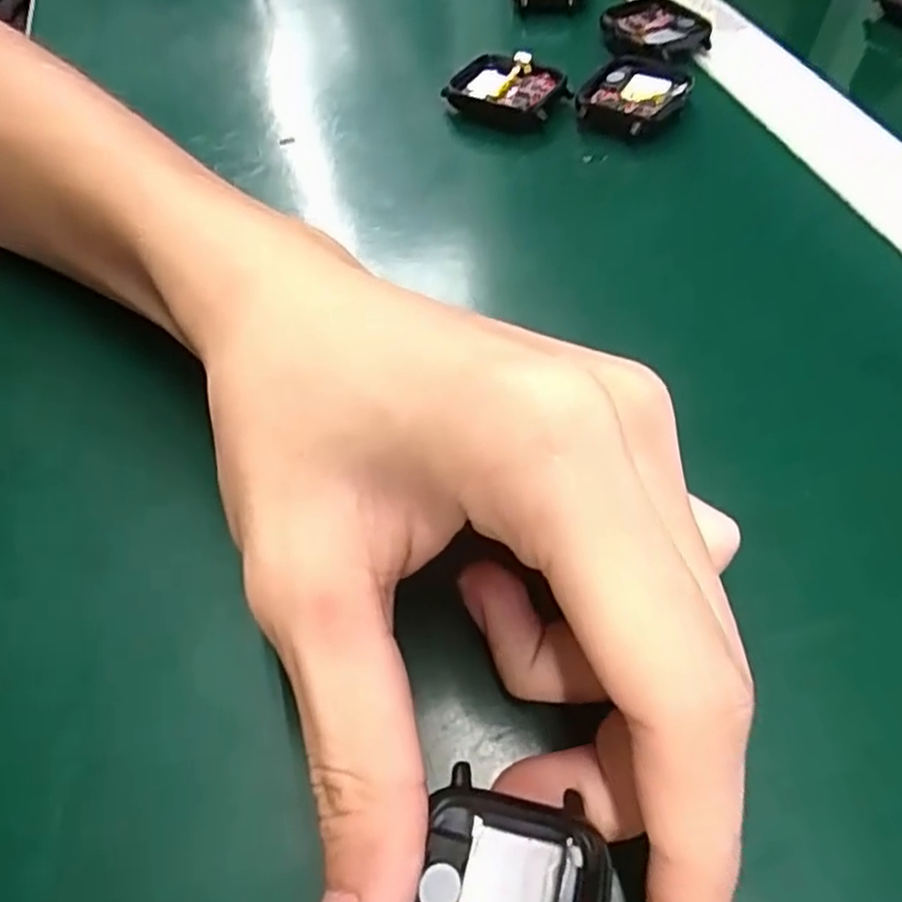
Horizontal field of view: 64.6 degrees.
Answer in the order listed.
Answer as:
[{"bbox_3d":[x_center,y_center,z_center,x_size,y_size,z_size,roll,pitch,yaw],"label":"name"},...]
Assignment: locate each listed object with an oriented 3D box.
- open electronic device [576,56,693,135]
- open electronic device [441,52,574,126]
[{"bbox_3d":[0.074,-0.145,0.288,0.039,0.009,0.046,32,61,24],"label":"open electronic device"},{"bbox_3d":[0.025,-0.152,0.297,0.045,0.009,0.035,28,59,21],"label":"open electronic device"}]

